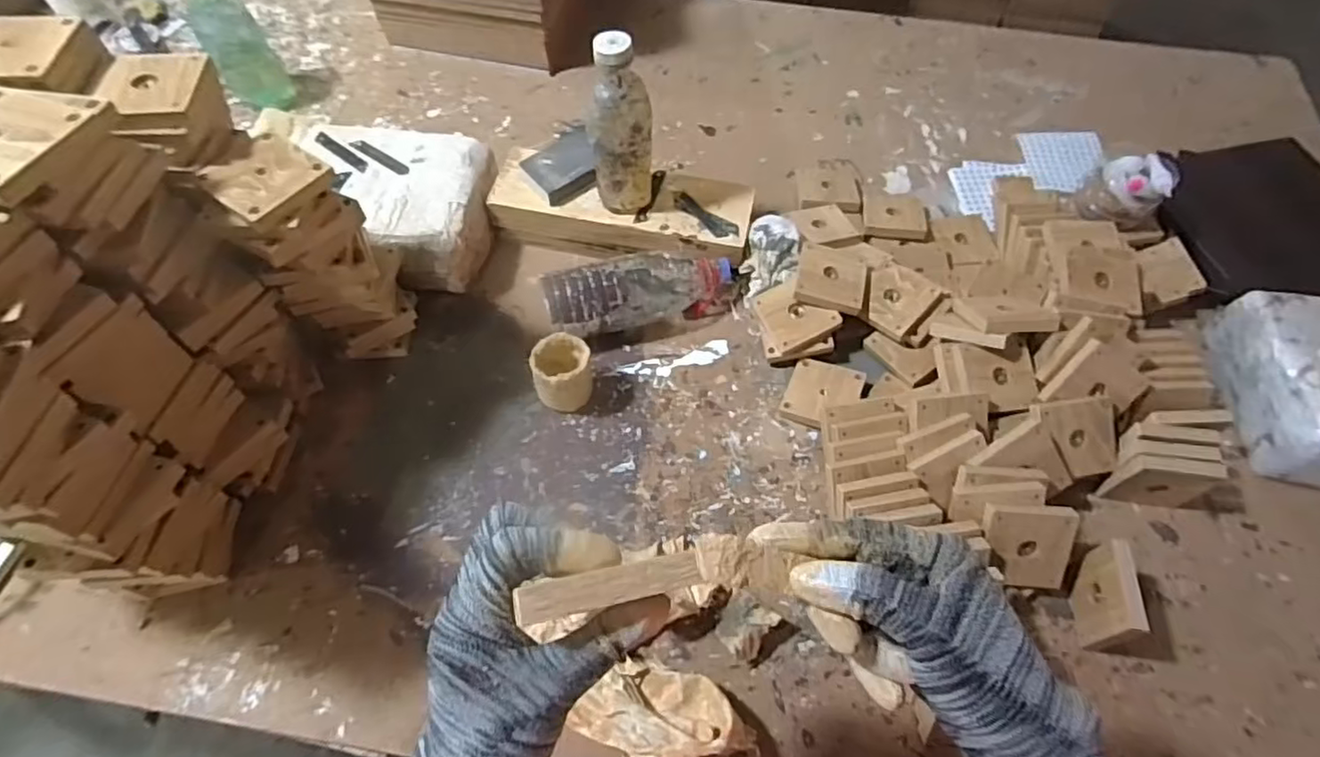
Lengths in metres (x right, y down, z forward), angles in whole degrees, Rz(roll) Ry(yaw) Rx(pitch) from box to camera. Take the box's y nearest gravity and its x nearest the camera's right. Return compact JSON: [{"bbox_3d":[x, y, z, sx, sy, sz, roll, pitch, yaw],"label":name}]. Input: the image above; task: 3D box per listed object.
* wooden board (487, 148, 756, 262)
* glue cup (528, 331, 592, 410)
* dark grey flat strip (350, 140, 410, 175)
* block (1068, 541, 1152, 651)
[{"bbox_3d":[-0.051,-0.221,0.857,0.338,0.075,0.116,9,60,4],"label":"wooden board"},{"bbox_3d":[-0.111,-0.001,0.737,0.065,0.077,0.070,1,60,-1],"label":"glue cup"},{"bbox_3d":[-0.358,-0.285,0.822,0.092,0.005,0.016,32,63,15],"label":"dark grey flat strip"},{"bbox_3d":[0.422,0.208,0.610,0.014,0.089,0.085,9,60,4],"label":"block"}]

